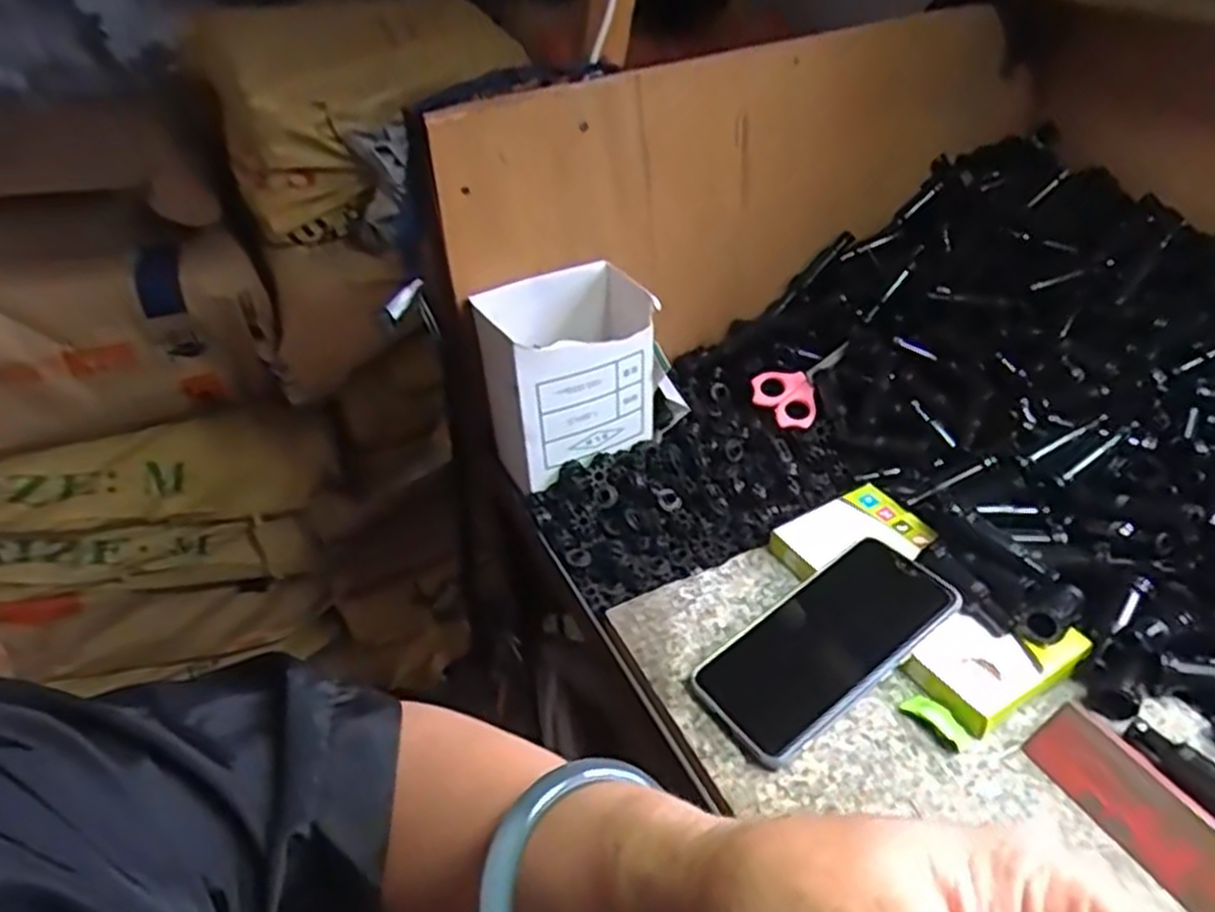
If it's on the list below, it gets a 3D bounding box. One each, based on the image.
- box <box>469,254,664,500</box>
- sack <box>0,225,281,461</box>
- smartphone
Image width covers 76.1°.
[{"bbox_3d":[-0.029,-0.066,0.610,0.124,0.129,0.085,-19,40,-17],"label":"box"},{"bbox_3d":[-0.635,-0.098,0.854,0.508,0.185,0.127,-18,40,-16],"label":"sack"},{"bbox_3d":[0.129,0.109,0.458,0.155,0.012,0.073,-34,45,-14],"label":"smartphone"}]

